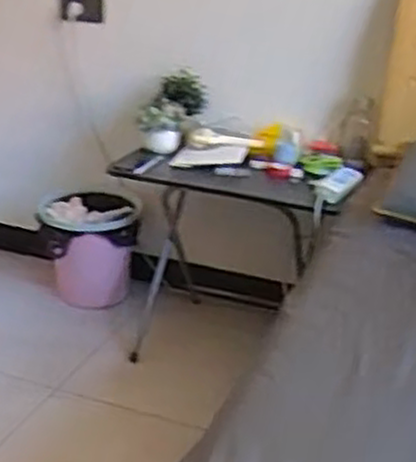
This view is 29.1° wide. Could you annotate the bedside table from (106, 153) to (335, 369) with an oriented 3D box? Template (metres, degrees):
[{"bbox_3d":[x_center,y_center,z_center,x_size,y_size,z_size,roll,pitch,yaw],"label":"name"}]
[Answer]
[{"bbox_3d":[0.017,0.062,1.819,0.559,0.450,0.315,9,22,16],"label":"bedside table"}]

